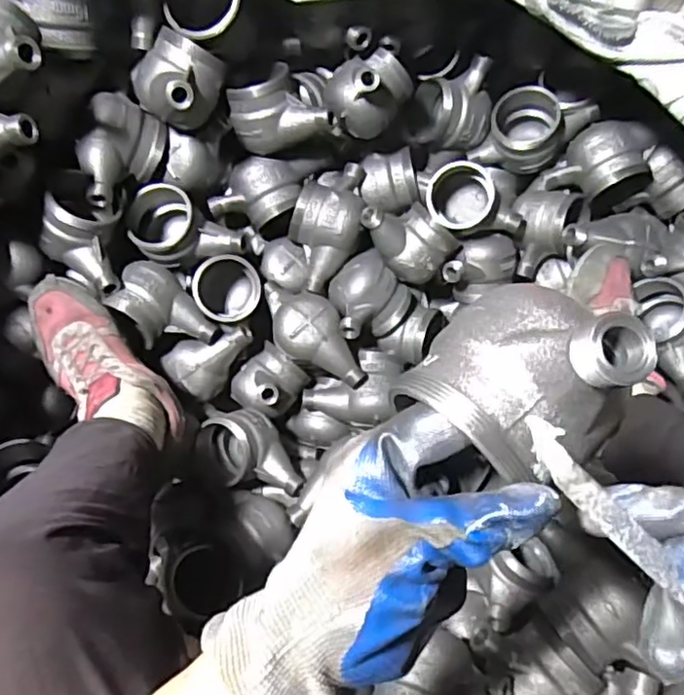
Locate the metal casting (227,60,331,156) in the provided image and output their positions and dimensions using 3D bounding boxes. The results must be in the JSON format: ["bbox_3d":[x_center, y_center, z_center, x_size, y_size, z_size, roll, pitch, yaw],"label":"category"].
[{"bbox_3d":[-0.069,-0.267,0.711,0.101,0.076,0.078,-23,102,16],"label":"metal casting"}]

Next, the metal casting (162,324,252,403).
[{"bbox_3d":[-0.158,0.012,0.762,0.104,0.061,0.059,-41,71,-16],"label":"metal casting"}]

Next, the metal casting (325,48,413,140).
[{"bbox_3d":[0.029,-0.286,0.695,0.092,0.084,0.065,3,66,2],"label":"metal casting"}]

